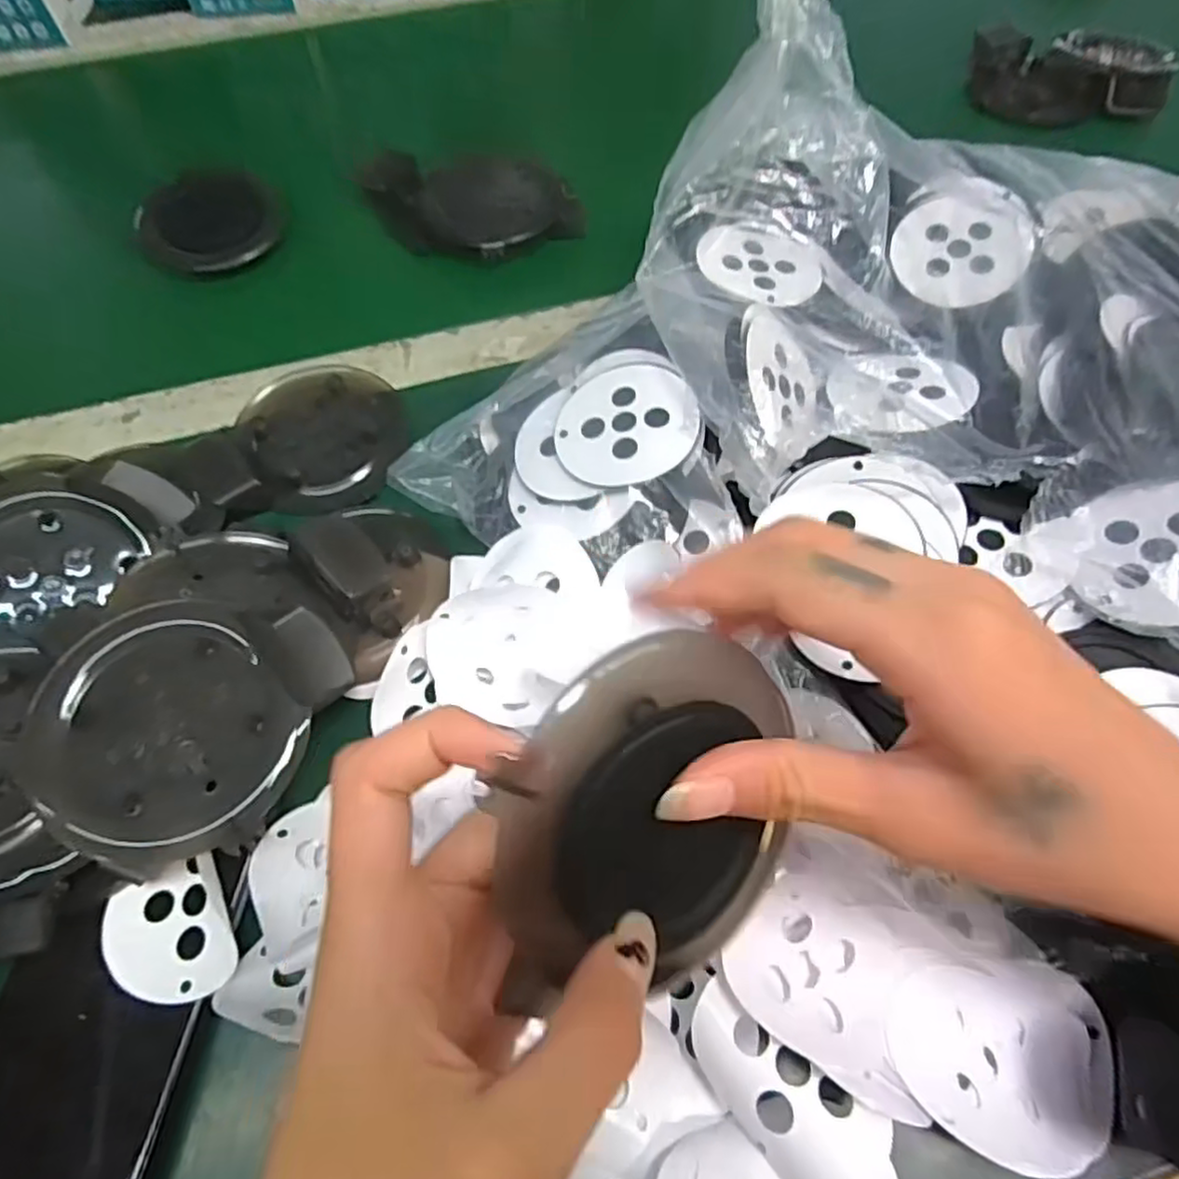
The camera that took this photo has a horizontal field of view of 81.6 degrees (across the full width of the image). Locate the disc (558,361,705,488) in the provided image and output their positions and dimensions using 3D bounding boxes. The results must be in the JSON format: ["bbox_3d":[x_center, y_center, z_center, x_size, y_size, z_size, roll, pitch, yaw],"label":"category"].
[{"bbox_3d":[0.015,-0.071,0.290,0.061,0.004,0.058,-6,66,14],"label":"disc"}]

